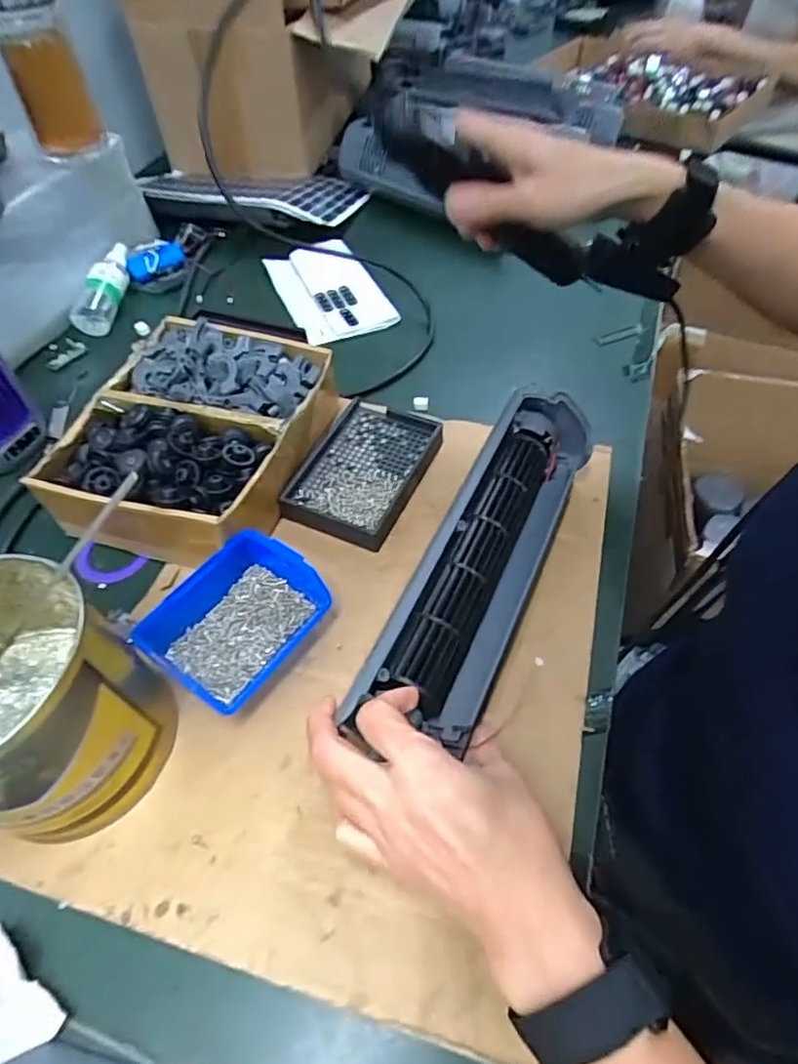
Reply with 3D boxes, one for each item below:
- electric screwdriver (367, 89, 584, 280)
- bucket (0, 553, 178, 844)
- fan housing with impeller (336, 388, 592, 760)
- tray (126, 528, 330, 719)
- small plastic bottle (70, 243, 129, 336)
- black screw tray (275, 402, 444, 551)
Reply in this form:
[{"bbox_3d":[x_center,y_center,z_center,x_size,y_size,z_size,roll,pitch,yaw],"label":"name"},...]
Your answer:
[{"bbox_3d":[0.066,-0.245,0.440,0.198,0.039,0.045,22,44,-31],"label":"electric screwdriver"},{"bbox_3d":[-0.213,0.097,0.336,0.129,0.103,0.121,20,55,16],"label":"bucket"},{"bbox_3d":[0.059,0.017,0.410,0.070,0.058,0.296,21,55,18],"label":"fan housing with impeller"},{"bbox_3d":[-0.110,0.063,0.413,0.084,0.046,0.113,31,59,23],"label":"tray"},{"bbox_3d":[-0.344,-0.297,0.703,0.039,0.037,0.140,4,64,5],"label":"small plastic bottle"},{"bbox_3d":[-0.029,-0.056,0.517,0.096,0.021,0.145,20,55,17],"label":"black screw tray"}]

